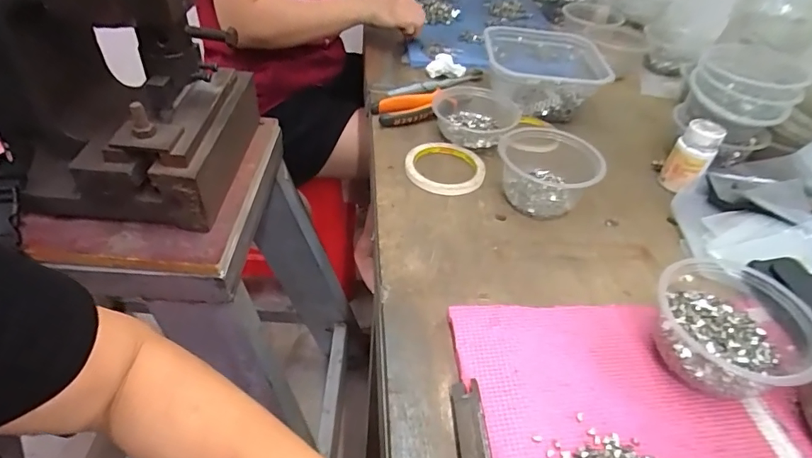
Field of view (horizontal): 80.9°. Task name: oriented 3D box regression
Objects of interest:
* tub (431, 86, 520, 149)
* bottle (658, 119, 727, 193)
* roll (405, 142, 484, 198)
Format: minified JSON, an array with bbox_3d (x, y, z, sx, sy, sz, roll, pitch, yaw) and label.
[{"bbox_3d":[0.087,-0.150,0.641,0.118,0.040,0.103,20,44,16],"label":"tub"},{"bbox_3d":[0.348,-0.088,0.583,0.044,0.080,0.044,27,47,22],"label":"bottle"},{"bbox_3d":[0.049,-0.077,0.591,0.097,0.012,0.097,3,42,-3],"label":"roll"}]

